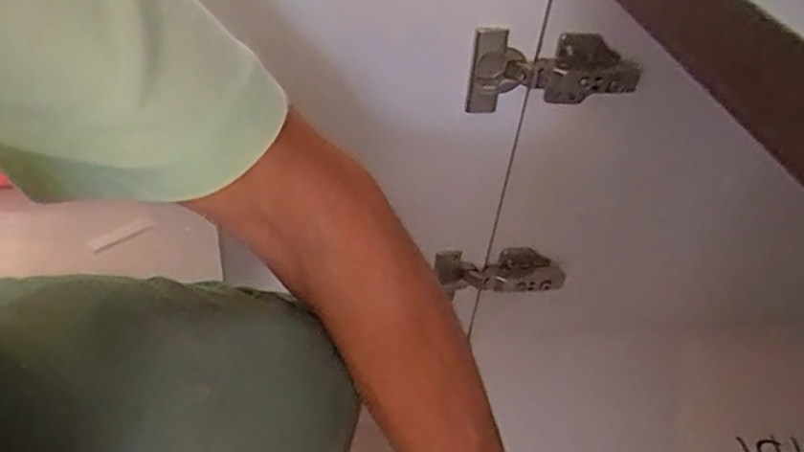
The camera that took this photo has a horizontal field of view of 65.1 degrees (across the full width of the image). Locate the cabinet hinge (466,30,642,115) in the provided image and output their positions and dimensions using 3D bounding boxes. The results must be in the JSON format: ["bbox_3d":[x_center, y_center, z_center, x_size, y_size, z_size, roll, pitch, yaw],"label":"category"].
[{"bbox_3d":[0.110,-0.116,0.469,0.120,0.057,0.042,4,40,-3],"label":"cabinet hinge"}]

